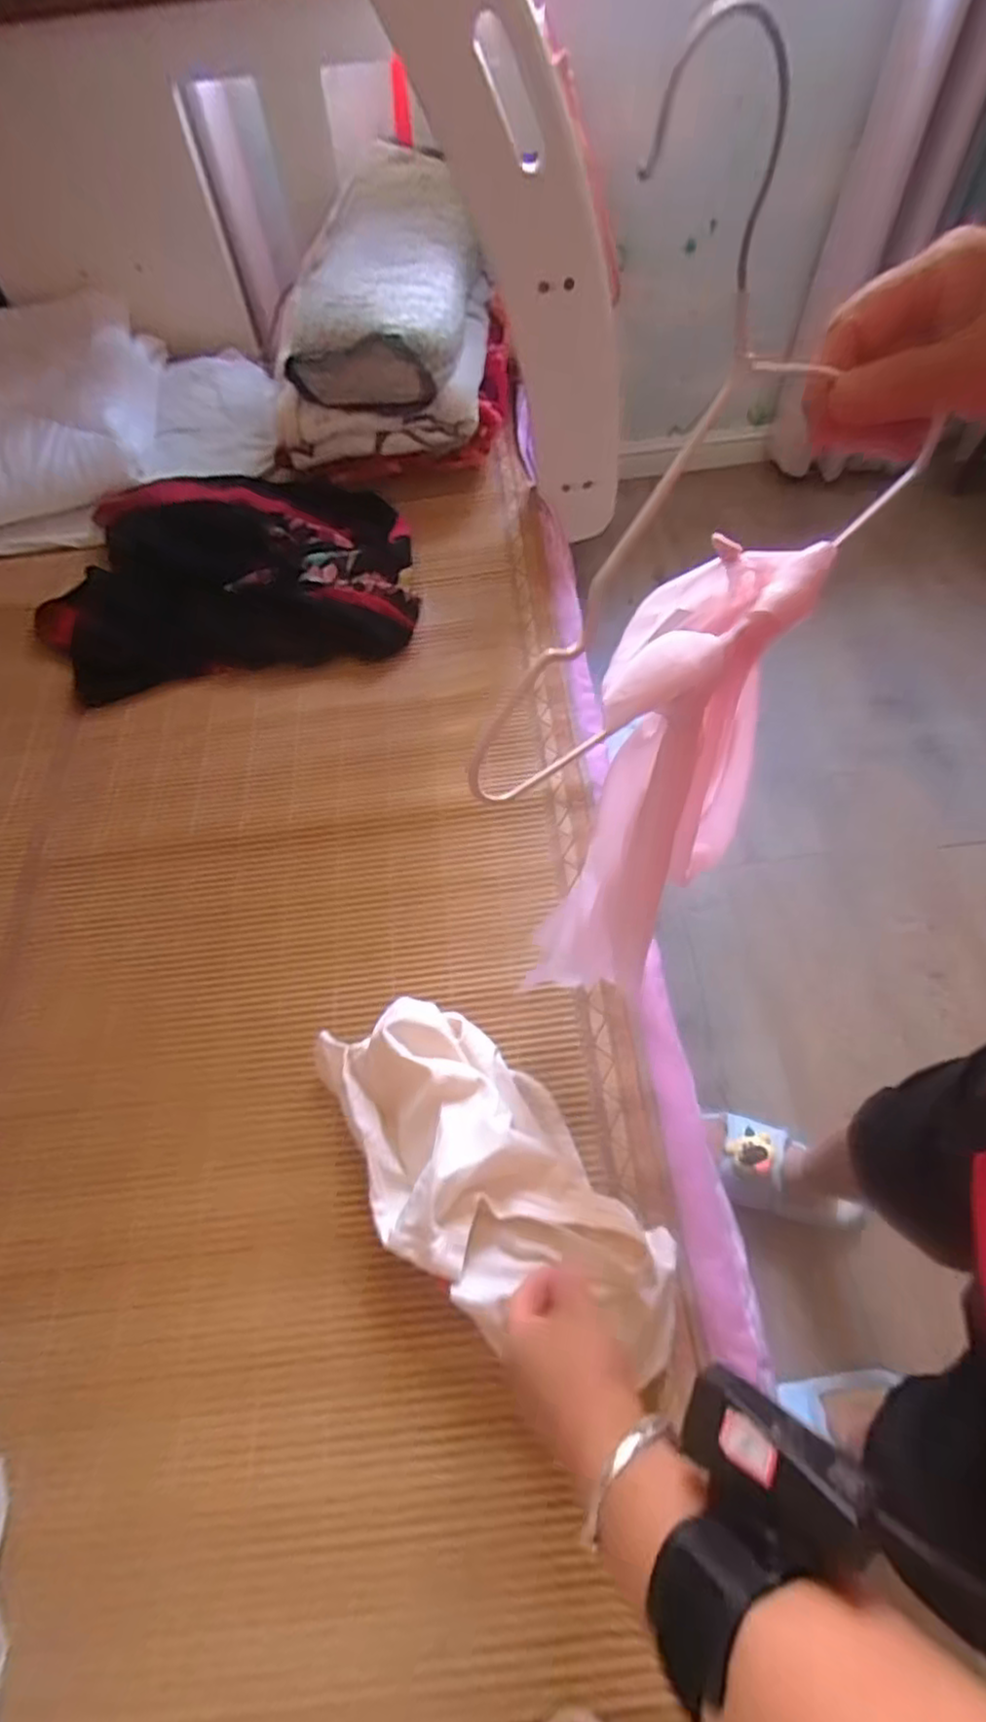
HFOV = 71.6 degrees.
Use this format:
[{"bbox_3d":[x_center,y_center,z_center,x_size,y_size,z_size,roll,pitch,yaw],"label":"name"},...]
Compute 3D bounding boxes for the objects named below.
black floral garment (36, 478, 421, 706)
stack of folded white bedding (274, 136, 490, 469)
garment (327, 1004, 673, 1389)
[{"bbox_3d":[-0.390,-0.427,1.010,0.542,0.107,0.343,-6,59,0],"label":"black floral garment"},{"bbox_3d":[-0.167,-0.851,1.060,0.312,0.218,0.405,1,61,4],"label":"stack of folded white bedding"},{"bbox_3d":[-0.006,0.260,0.574,0.358,0.079,0.166,37,68,23],"label":"garment"}]

